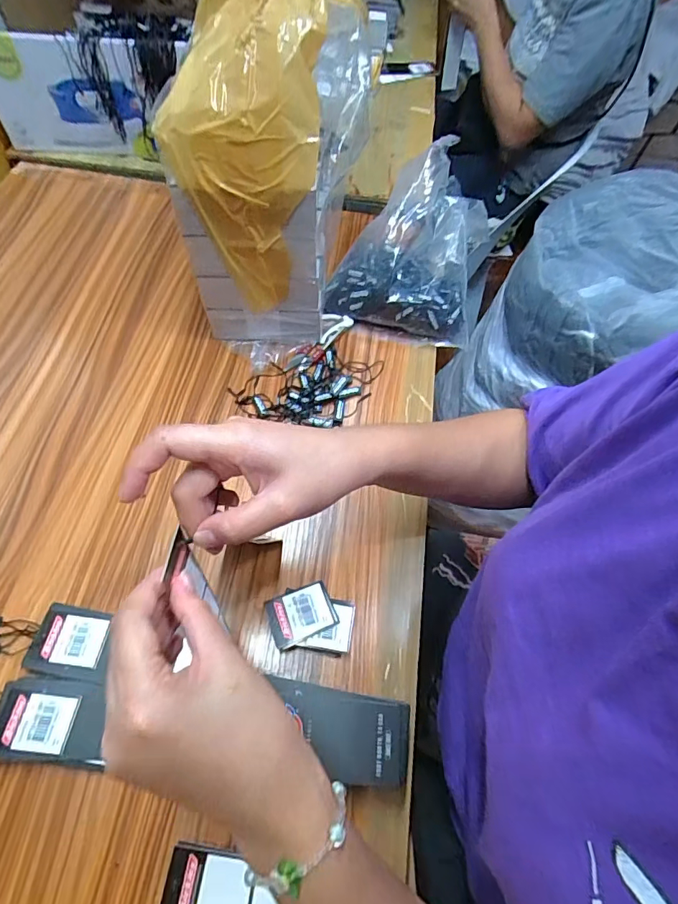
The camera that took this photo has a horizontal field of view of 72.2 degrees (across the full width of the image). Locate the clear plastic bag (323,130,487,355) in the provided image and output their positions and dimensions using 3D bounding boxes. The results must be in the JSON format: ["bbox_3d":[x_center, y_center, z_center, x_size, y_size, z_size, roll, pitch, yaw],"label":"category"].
[{"bbox_3d":[0.086,-0.243,0.533,0.167,0.130,0.177,15,61,5],"label":"clear plastic bag"}]

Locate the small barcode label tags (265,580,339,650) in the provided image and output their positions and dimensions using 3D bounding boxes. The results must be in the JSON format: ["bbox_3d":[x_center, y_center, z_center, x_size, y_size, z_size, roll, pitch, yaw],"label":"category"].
[{"bbox_3d":[-0.031,0.130,0.376,0.052,0.008,0.038,-23,65,-2],"label":"small barcode label tags"}]

